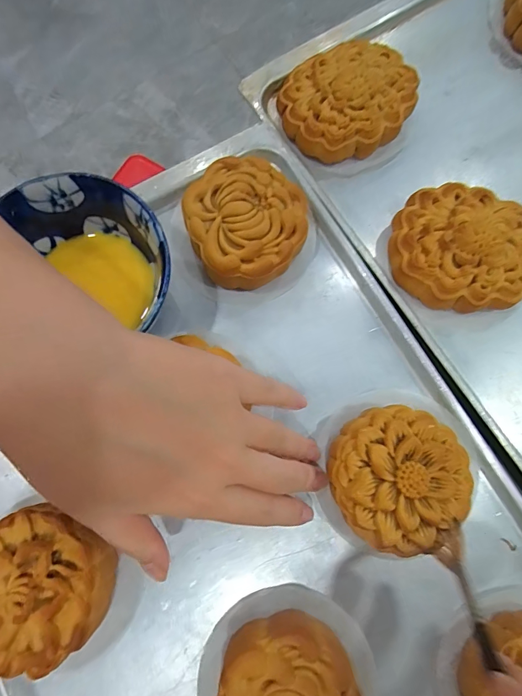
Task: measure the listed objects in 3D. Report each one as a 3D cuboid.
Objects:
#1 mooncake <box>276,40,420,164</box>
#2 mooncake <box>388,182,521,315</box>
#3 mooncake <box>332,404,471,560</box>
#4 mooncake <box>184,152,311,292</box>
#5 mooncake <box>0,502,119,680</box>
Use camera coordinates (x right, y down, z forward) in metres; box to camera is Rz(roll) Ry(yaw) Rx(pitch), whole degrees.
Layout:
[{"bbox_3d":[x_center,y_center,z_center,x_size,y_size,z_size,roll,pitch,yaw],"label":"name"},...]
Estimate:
[{"bbox_3d":[0.060,-0.171,0.270,0.076,0.030,0.088,41,82,7],"label":"mooncake"},{"bbox_3d":[0.129,-0.062,0.247,0.088,0.035,0.073,13,79,2],"label":"mooncake"},{"bbox_3d":[0.074,0.070,0.219,0.071,0.036,0.069,0,79,0],"label":"mooncake"},{"bbox_3d":[-0.010,-0.078,0.249,0.074,0.034,0.078,-23,80,-5],"label":"mooncake"},{"bbox_3d":[-0.115,0.124,0.207,0.068,0.036,0.070,0,79,0],"label":"mooncake"}]

